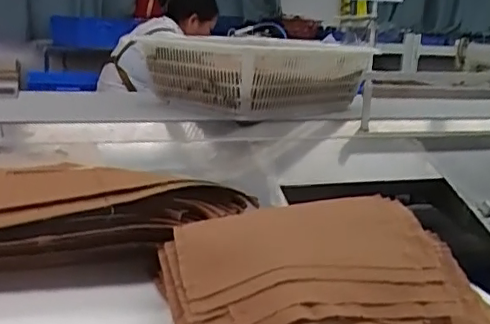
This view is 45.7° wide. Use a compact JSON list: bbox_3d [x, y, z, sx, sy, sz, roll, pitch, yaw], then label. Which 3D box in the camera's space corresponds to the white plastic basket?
[{"bbox_3d":[0.032,-0.193,1.292,0.292,0.132,0.416,16,19,40],"label":"white plastic basket"}]

